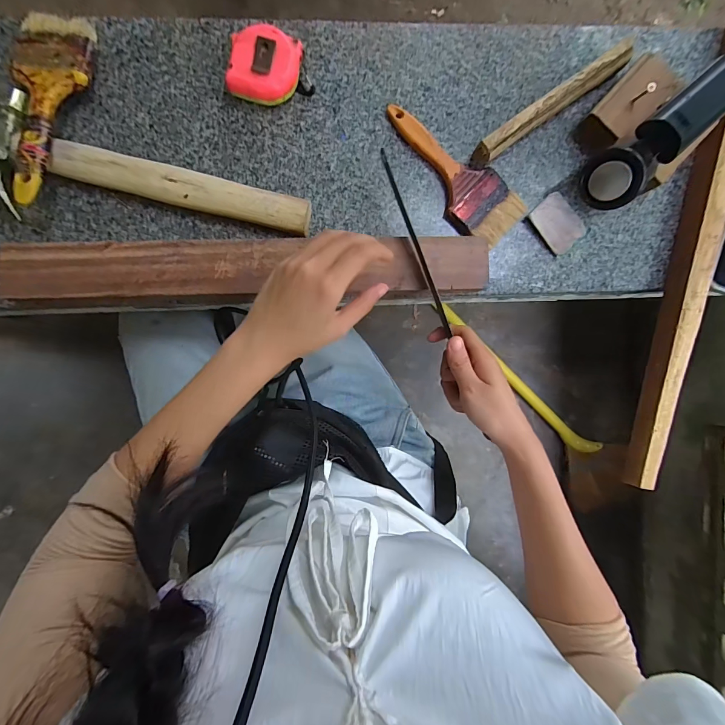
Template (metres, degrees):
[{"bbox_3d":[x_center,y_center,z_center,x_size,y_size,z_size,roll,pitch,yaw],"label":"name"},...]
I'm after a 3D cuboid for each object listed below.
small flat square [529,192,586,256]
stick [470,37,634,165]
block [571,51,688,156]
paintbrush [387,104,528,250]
[{"bbox_3d":[0.224,-0.160,0.407,0.050,0.006,0.060,-43,93,-2],"label":"small flat square"},{"bbox_3d":[0.204,-0.279,0.389,0.196,0.036,0.022,-36,93,-2],"label":"stick"},{"bbox_3d":[0.289,-0.279,0.390,0.054,0.041,0.102,42,89,-4],"label":"block"},{"bbox_3d":[0.096,-0.210,0.395,0.182,0.014,0.066,42,89,-4],"label":"paintbrush"}]

